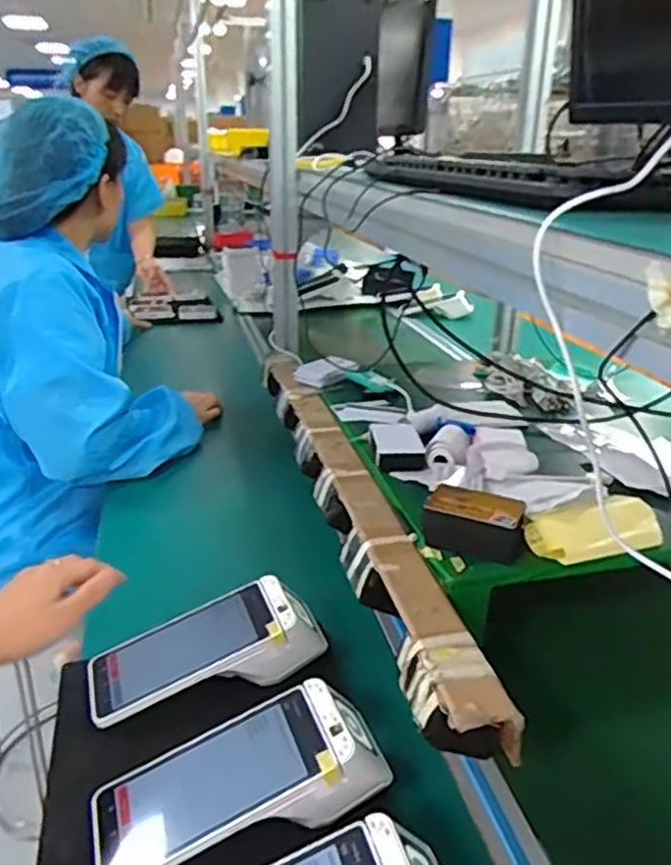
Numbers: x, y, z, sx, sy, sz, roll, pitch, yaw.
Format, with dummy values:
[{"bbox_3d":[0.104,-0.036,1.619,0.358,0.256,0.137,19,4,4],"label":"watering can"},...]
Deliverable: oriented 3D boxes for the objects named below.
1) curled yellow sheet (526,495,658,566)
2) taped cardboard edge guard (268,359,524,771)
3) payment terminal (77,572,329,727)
[{"bbox_3d":[0.253,0.096,0.648,0.127,0.034,0.060,-10,26,-22],"label":"curled yellow sheet"},{"bbox_3d":[-0.002,0.058,0.810,0.071,0.061,0.806,-6,24,-14],"label":"taped cardboard edge guard"},{"bbox_3d":[-0.119,0.193,0.619,0.207,0.056,0.082,-8,25,-18],"label":"payment terminal"}]

